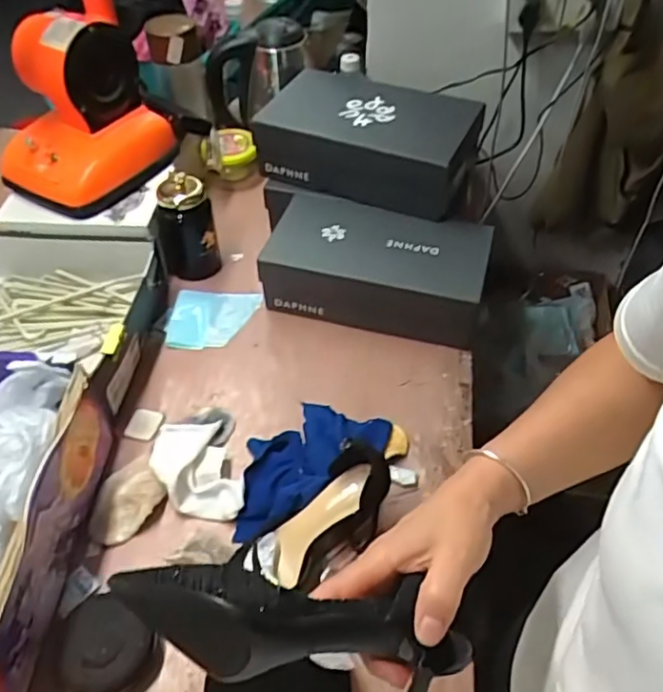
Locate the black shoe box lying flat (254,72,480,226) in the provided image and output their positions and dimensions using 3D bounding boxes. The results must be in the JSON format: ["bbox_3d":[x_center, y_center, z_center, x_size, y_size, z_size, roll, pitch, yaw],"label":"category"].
[{"bbox_3d":[0.060,-0.321,0.924,0.300,0.099,0.203,16,51,15],"label":"black shoe box lying flat"}]

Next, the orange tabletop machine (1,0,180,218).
[{"bbox_3d":[-0.354,-0.333,0.877,0.153,0.234,0.237,29,56,24],"label":"orange tabletop machine"}]

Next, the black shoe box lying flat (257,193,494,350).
[{"bbox_3d":[0.064,-0.105,0.874,0.297,0.101,0.187,12,50,11],"label":"black shoe box lying flat"}]

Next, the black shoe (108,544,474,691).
[{"bbox_3d":[-0.028,0.171,0.366,0.197,0.059,0.070,6,49,9],"label":"black shoe"}]

